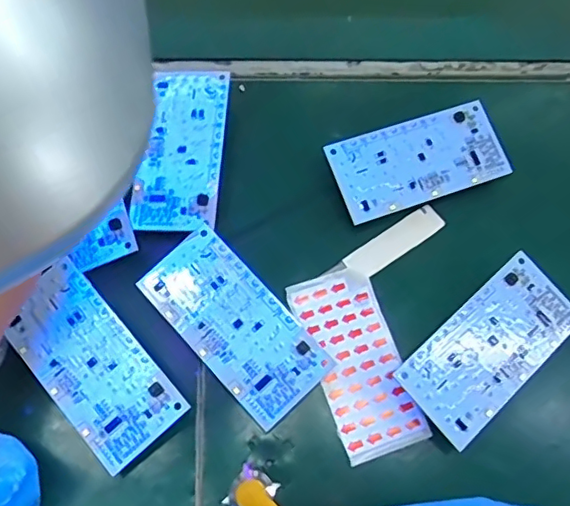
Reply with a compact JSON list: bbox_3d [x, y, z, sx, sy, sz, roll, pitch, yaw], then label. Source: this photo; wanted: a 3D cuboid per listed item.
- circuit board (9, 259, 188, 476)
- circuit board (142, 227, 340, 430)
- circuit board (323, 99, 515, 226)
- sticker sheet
[{"bbox_3d":[-0.110,0.063,0.326,0.054,0.018,0.113,-39,75,-16],"label":"circuit board"},{"bbox_3d":[-0.029,0.041,0.334,0.055,0.004,0.113,-43,80,-5],"label":"circuit board"},{"bbox_3d":[0.087,-0.060,0.373,0.112,0.004,0.056,-19,80,-10],"label":"circuit board"},{"bbox_3d":[0.044,0.064,0.346,0.051,0.004,0.109,-19,74,-9],"label":"sticker sheet"}]

